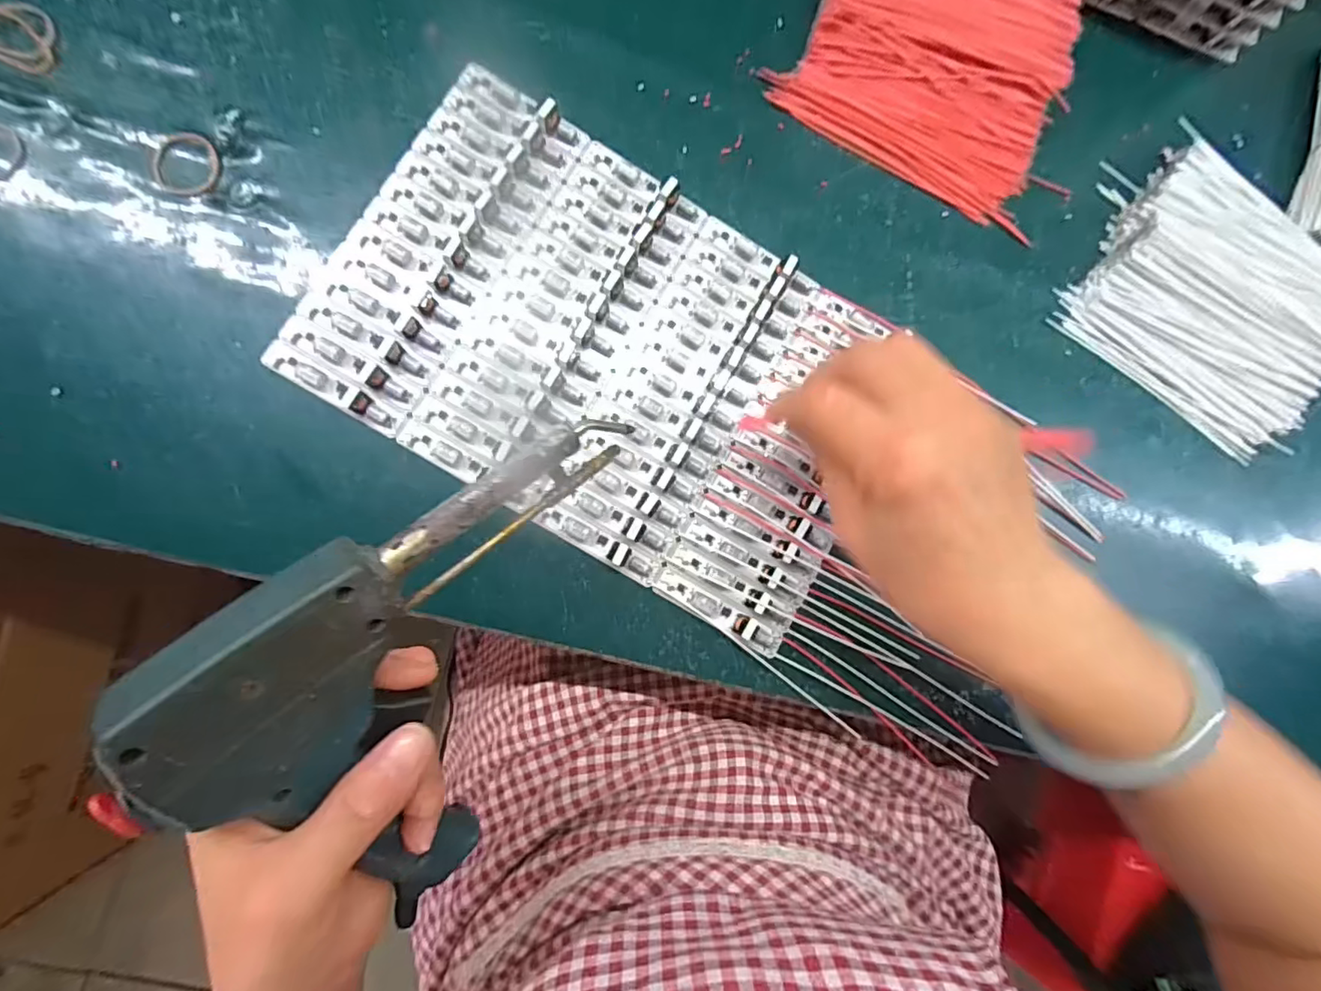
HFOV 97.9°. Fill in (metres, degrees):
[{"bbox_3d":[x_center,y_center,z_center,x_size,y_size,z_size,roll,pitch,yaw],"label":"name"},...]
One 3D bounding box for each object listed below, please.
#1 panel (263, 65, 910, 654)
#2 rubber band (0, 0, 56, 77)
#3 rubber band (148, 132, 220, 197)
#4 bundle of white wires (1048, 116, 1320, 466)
[{"bbox_3d":[-0.022,-0.074,0.302,0.292,0.015,0.191,31,84,-4],"label":"panel"},{"bbox_3d":[-0.317,-0.228,0.282,0.039,0.004,0.032,28,84,-5],"label":"rubber band"},{"bbox_3d":[-0.236,-0.165,0.285,0.031,0.004,0.032,0,87,-7],"label":"rubber band"},{"bbox_3d":[0.336,-0.124,0.343,0.163,0.023,0.142,35,84,-4],"label":"bundle of white wires"}]

